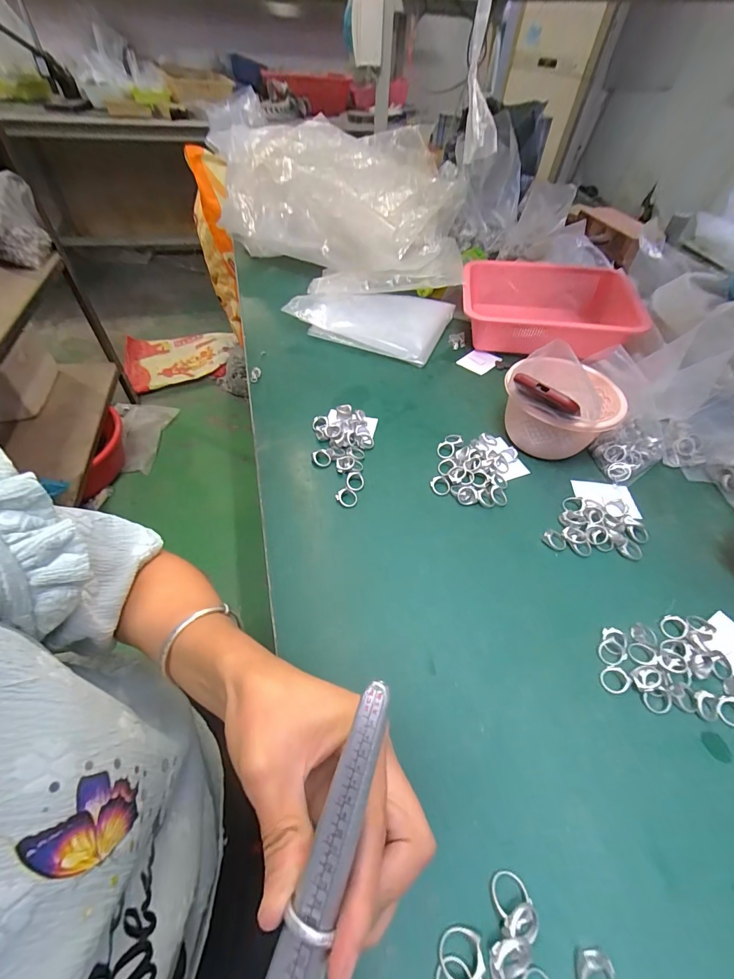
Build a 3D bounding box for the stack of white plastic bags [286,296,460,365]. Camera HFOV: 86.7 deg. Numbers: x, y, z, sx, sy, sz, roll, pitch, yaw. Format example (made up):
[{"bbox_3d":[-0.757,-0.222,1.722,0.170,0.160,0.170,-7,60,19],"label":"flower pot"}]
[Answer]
[{"bbox_3d":[0.006,-0.320,0.721,0.266,0.042,0.184,18,51,10],"label":"stack of white plastic bags"}]

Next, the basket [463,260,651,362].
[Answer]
[{"bbox_3d":[0.344,-0.337,0.736,0.335,0.093,0.224,12,50,6],"label":"basket"}]

